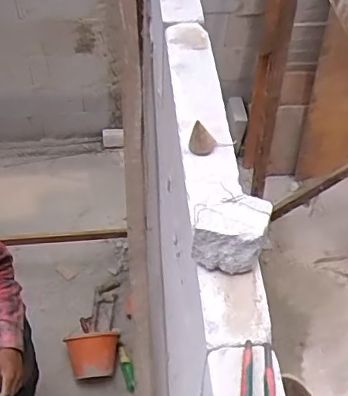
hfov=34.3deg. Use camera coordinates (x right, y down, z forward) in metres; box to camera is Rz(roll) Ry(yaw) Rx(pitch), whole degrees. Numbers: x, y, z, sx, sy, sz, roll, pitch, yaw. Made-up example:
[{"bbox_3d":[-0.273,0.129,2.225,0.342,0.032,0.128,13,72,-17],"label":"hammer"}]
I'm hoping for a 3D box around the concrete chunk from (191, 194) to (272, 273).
[{"bbox_3d":[0.066,0.038,0.652,0.086,0.050,0.080,5,51,2],"label":"concrete chunk"}]

